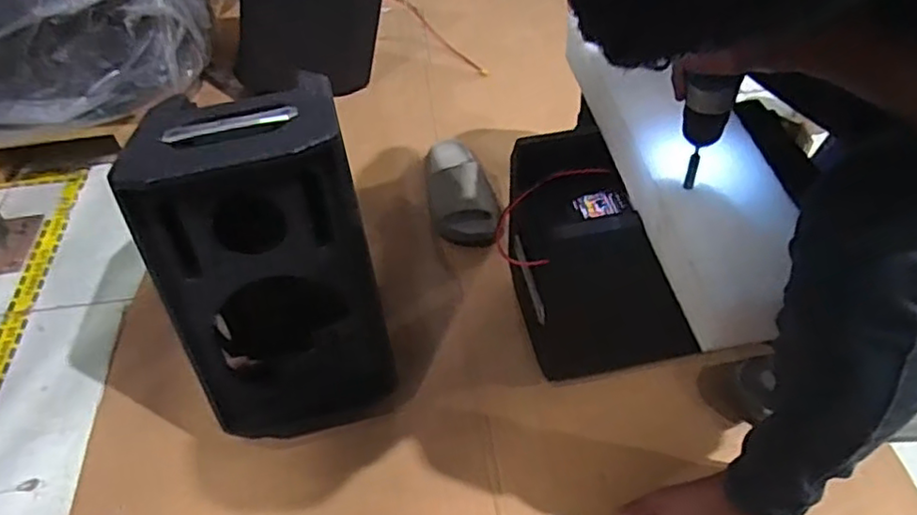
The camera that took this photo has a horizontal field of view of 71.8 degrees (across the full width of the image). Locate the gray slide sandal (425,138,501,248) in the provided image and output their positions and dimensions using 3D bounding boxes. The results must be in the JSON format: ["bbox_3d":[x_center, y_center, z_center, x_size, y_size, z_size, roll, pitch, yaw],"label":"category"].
[{"bbox_3d":[-0.002,-0.125,1.170,0.114,0.087,0.259,-13,49,-7],"label":"gray slide sandal"}]

